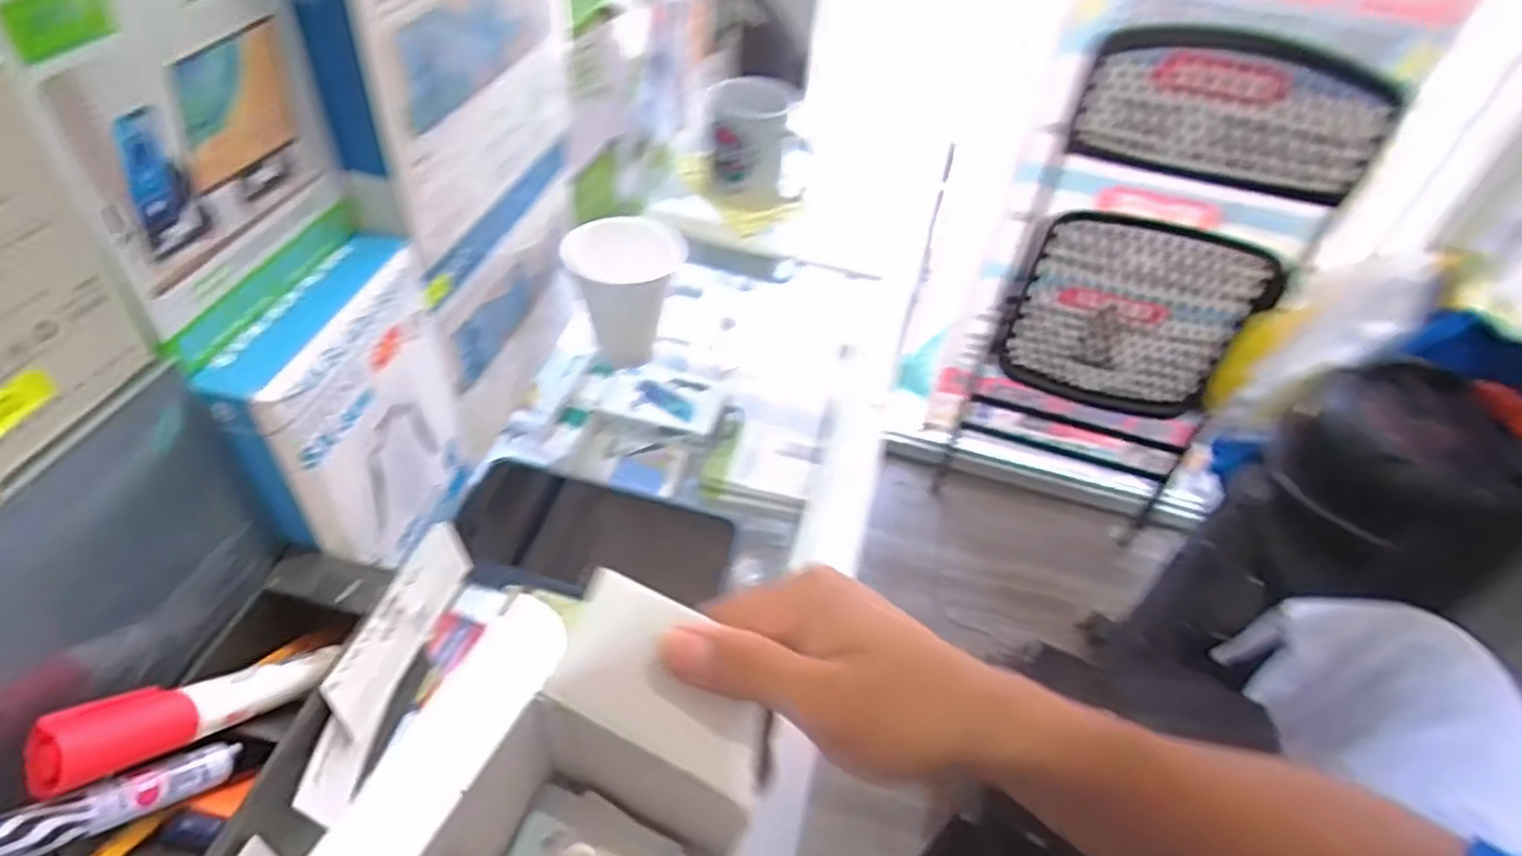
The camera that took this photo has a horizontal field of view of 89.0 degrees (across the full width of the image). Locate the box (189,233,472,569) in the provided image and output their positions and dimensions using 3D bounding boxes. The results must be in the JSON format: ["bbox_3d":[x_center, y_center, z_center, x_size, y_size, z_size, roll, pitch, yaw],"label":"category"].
[{"bbox_3d":[-0.191,0.002,0.375,0.034,0.157,0.118,7,45,0],"label":"box"}]

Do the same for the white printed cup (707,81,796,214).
[{"bbox_3d":[-0.014,-0.269,0.741,0.077,0.108,0.066,0,46,-7],"label":"white printed cup"}]

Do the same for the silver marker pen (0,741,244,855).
[{"bbox_3d":[-0.212,0.120,0.238,0.013,0.011,0.100,28,7,19],"label":"silver marker pen"}]

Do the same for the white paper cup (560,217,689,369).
[{"bbox_3d":[-0.098,-0.100,0.566,0.080,0.088,0.070,-11,48,-17],"label":"white paper cup"}]

